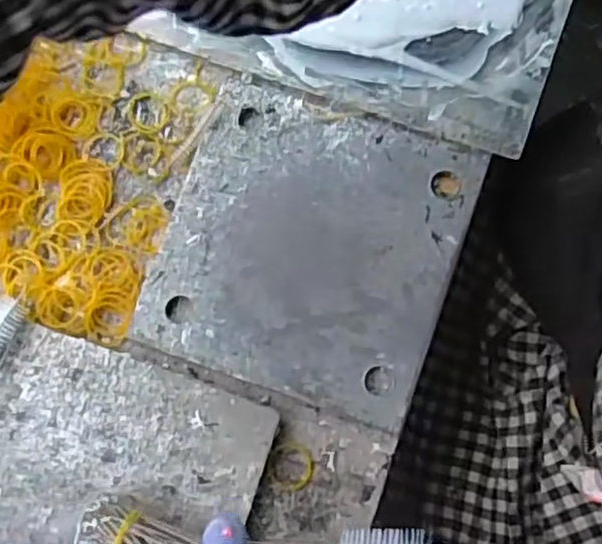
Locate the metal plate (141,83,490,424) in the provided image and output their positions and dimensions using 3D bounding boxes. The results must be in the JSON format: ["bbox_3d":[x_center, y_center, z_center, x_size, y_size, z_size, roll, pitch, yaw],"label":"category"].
[{"bbox_3d":[0.005,-0.019,0.490,0.191,0.010,0.197,19,83,4],"label":"metal plate"}]

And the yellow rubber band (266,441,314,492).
[{"bbox_3d":[-0.007,0.128,0.472,0.030,0.006,0.032,0,82,1],"label":"yellow rubber band"}]

